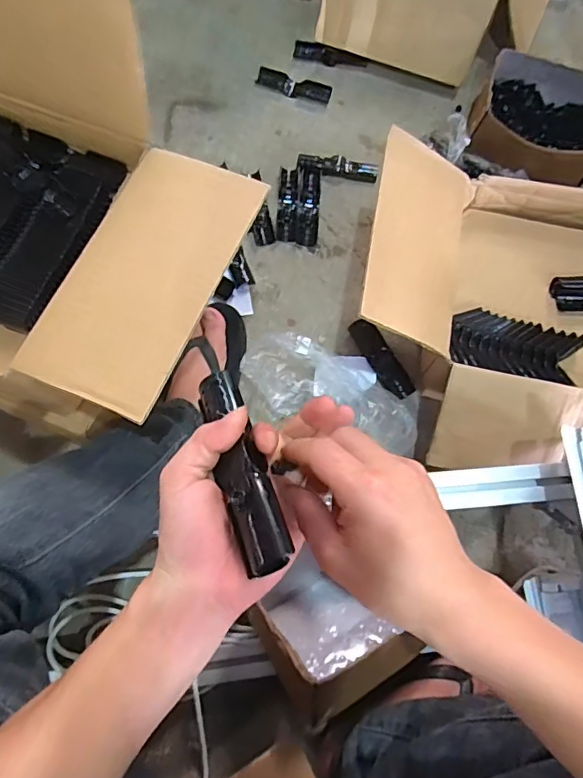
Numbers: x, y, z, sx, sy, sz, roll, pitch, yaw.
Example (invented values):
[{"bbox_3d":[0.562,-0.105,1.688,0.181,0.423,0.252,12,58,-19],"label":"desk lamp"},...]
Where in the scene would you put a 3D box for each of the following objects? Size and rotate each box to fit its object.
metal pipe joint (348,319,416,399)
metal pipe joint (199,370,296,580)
[{"bbox_3d":[0.127,-0.043,0.730,0.036,0.030,0.128,-35,78,-9],"label":"metal pipe joint"},{"bbox_3d":[-0.032,0.048,0.315,0.030,0.021,0.124,-18,69,-6],"label":"metal pipe joint"}]

